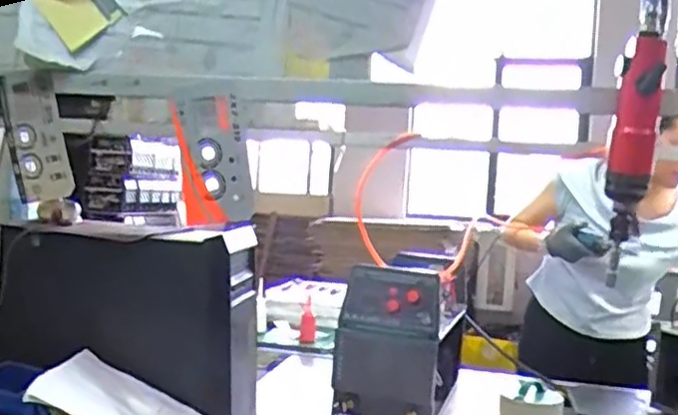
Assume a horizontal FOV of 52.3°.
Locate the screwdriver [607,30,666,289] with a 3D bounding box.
[{"bbox_3d":[0.270,-0.044,0.635,0.043,0.211,0.048,4,2,25],"label":"screwdriver"}]

